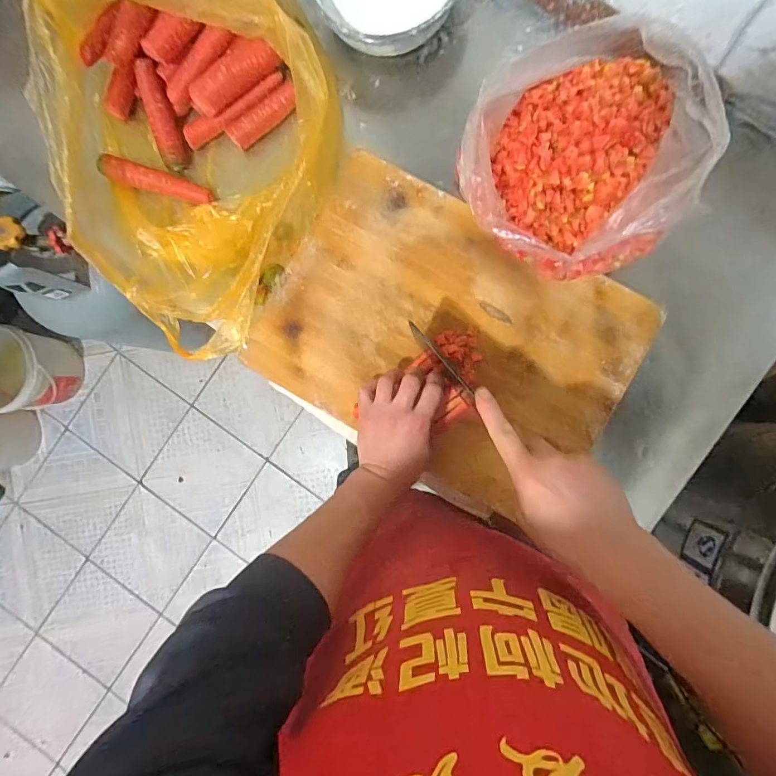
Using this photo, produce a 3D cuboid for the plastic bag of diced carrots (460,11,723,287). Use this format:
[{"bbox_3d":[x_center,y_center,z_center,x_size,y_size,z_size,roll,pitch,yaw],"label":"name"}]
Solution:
[{"bbox_3d":[0.195,-0.248,0.469,0.235,0.119,0.231,-6,90,3],"label":"plastic bag of diced carrots"}]

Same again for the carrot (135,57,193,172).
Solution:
[{"bbox_3d":[-0.290,-0.349,0.557,0.035,0.025,0.124,-15,105,3],"label":"carrot"}]

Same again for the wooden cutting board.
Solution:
[{"bbox_3d":[0.072,-0.057,0.532,0.422,0.026,0.314,28,91,3],"label":"wooden cutting board"}]

